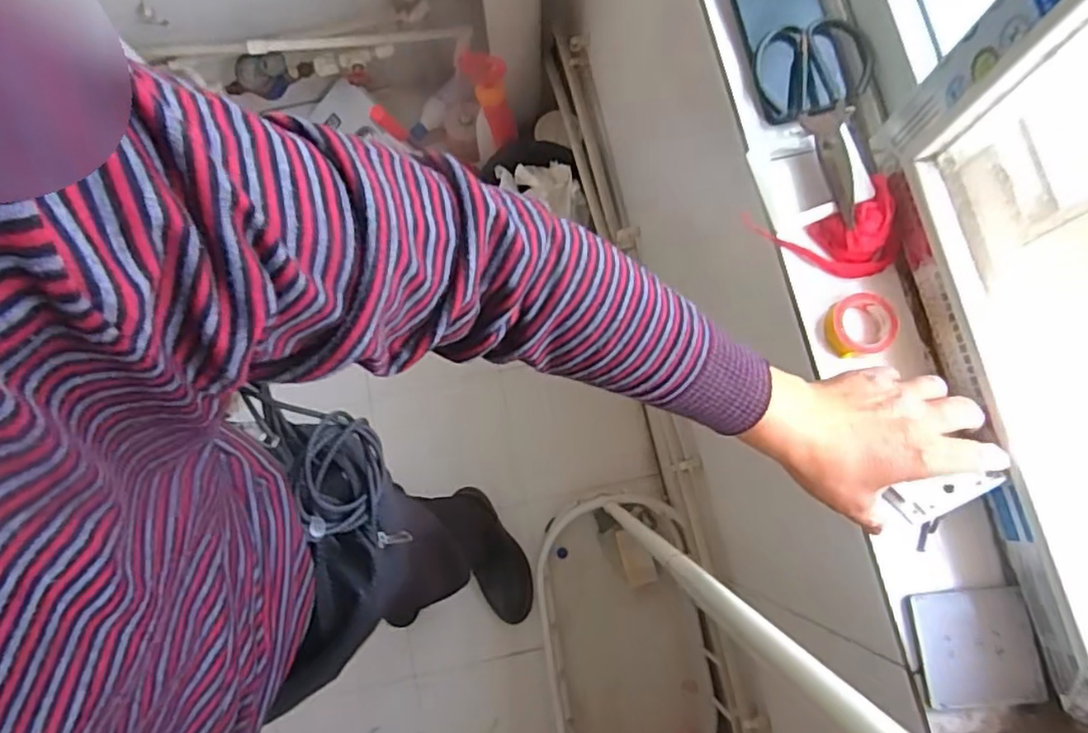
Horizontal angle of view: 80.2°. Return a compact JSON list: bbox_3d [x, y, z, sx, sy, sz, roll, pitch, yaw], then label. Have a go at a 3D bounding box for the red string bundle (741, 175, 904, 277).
[{"bbox_3d":[0.252,-0.115,0.572,0.119,0.041,0.078,-13,80,-1],"label":"red string bundle"}]

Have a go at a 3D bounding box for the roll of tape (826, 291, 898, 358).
[{"bbox_3d":[0.278,-0.035,0.566,0.055,0.025,0.053,0,80,1],"label":"roll of tape"}]

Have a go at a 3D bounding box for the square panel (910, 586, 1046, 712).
[{"bbox_3d":[0.350,0.228,0.523,0.093,0.008,0.086,-4,80,0],"label":"square panel"}]

